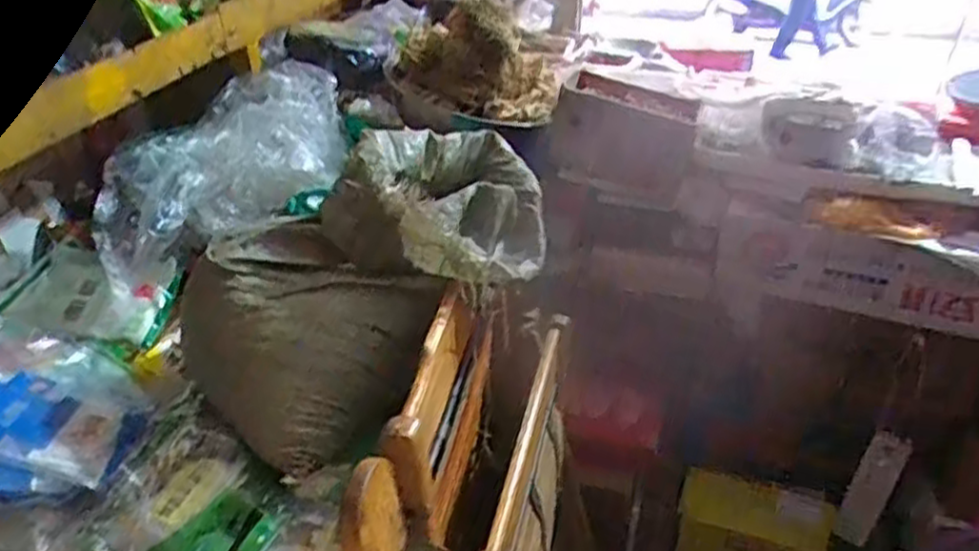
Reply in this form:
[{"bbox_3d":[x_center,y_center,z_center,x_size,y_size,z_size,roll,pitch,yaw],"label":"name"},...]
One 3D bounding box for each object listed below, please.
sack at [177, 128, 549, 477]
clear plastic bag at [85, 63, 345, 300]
[{"bbox_3d":[-0.117,-0.023,0.884,0.255,0.198,0.507,19,50,30],"label":"sack"},{"bbox_3d":[-0.413,-0.181,1.191,0.246,0.139,0.493,22,57,34],"label":"clear plastic bag"}]

